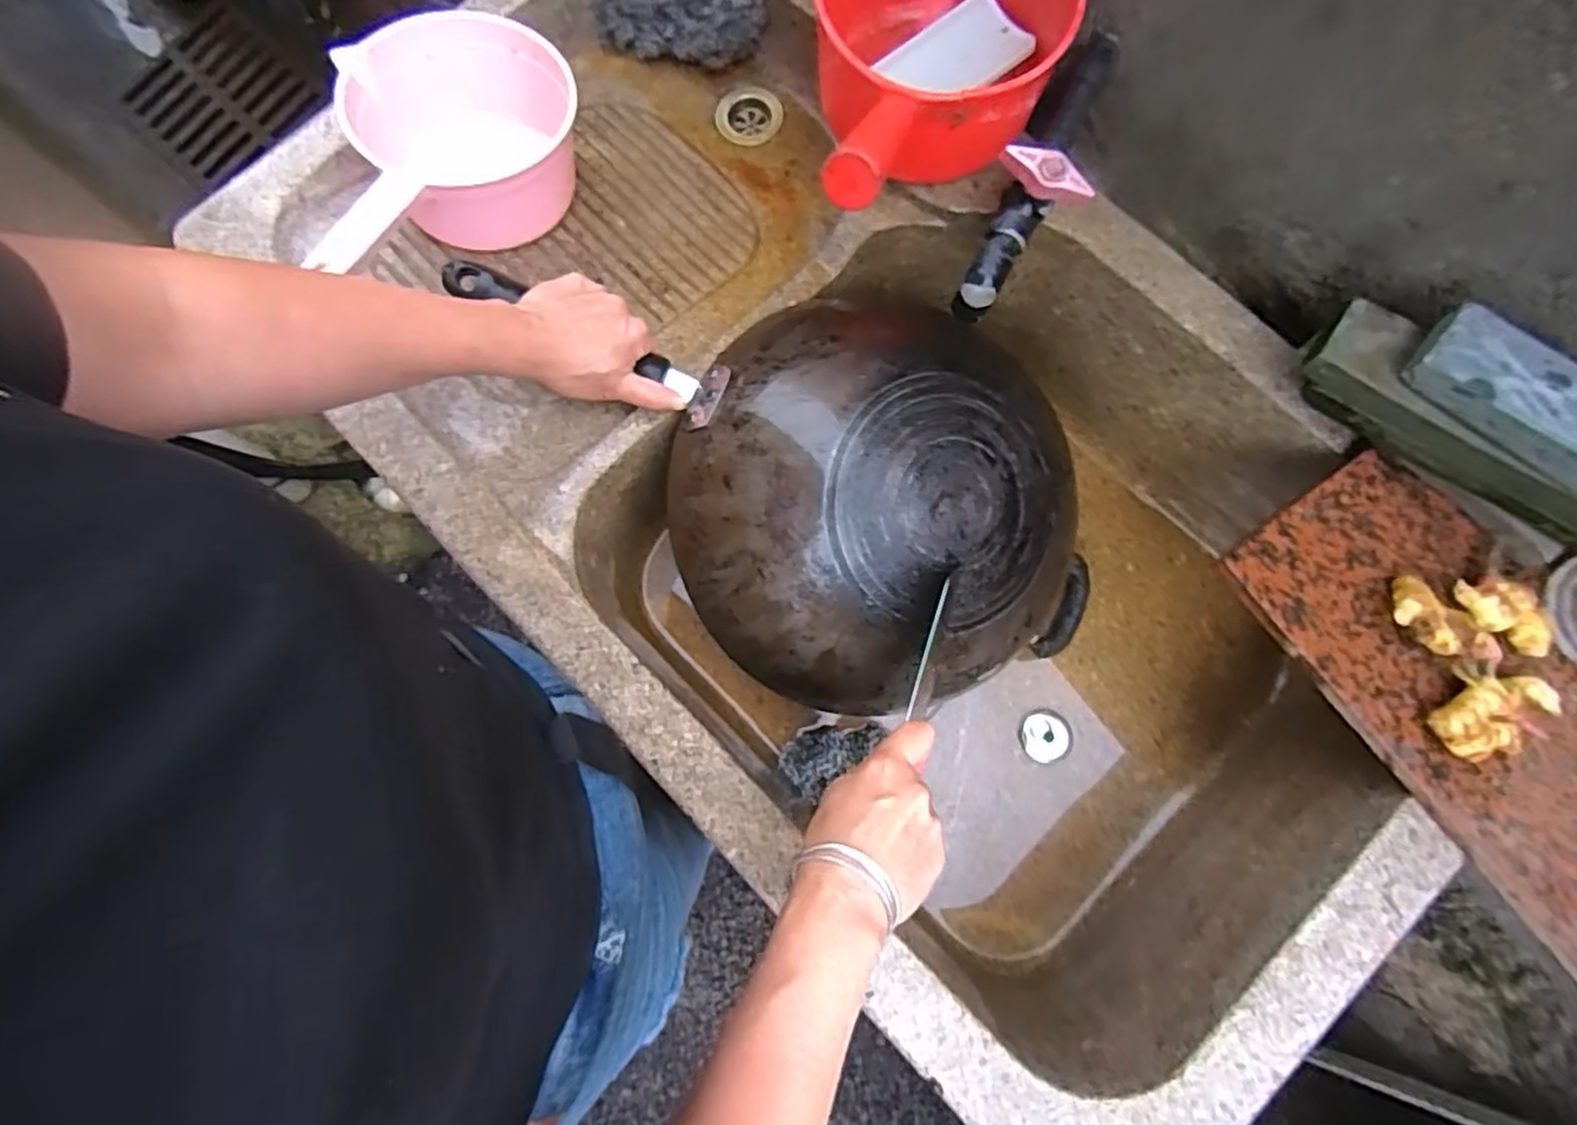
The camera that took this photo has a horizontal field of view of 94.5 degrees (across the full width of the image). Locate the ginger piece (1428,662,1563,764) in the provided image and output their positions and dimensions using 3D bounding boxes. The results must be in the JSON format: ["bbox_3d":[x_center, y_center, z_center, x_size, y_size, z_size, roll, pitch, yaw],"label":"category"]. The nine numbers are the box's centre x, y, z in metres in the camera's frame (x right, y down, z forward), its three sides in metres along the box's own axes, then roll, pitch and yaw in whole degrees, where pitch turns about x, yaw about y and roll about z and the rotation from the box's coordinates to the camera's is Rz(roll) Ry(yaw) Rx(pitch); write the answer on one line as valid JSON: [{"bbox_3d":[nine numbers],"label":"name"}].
[{"bbox_3d":[0.437,0.092,0.455,0.081,0.024,0.055,-8,79,-1],"label":"ginger piece"}]

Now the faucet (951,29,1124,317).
[{"bbox_3d":[0.178,-0.270,0.503,0.059,0.075,0.207,25,80,5],"label":"faucet"}]

